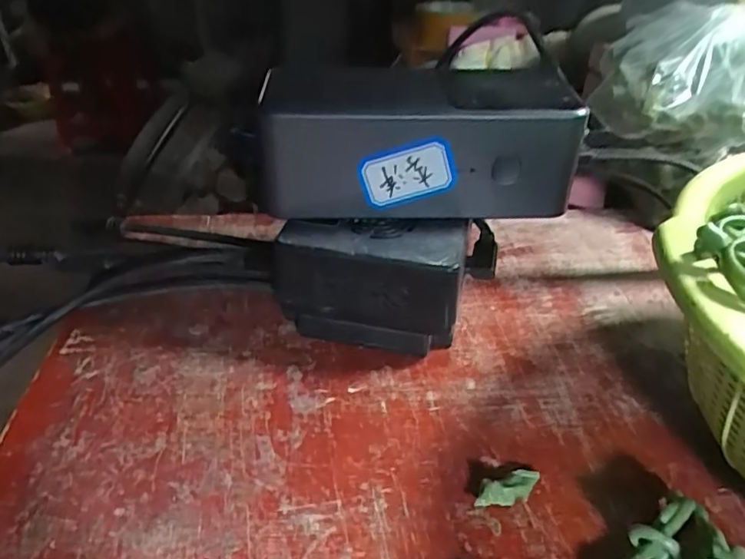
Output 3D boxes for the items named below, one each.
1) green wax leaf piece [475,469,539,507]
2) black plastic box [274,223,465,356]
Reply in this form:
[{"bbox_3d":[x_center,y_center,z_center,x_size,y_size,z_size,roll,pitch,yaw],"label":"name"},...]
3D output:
[{"bbox_3d":[0.046,0.071,0.199,0.026,0.009,0.009,-20,41,-25],"label":"green wax leaf piece"},{"bbox_3d":[-0.002,0.003,0.253,0.077,0.051,0.029,3,36,4],"label":"black plastic box"}]

